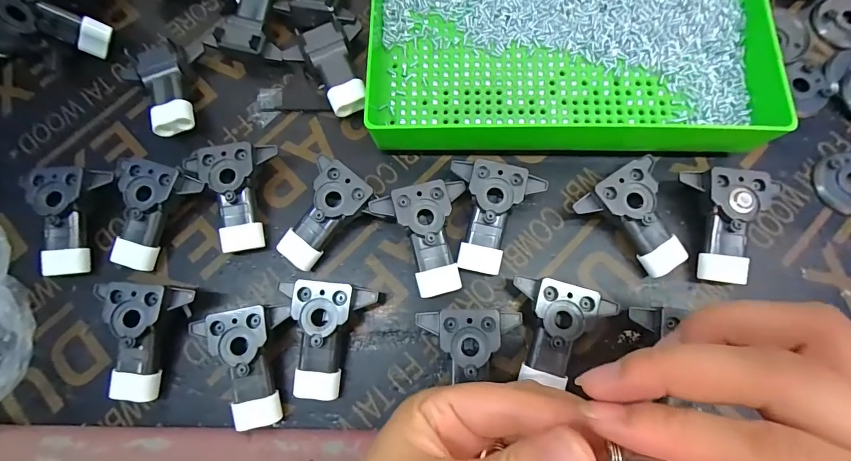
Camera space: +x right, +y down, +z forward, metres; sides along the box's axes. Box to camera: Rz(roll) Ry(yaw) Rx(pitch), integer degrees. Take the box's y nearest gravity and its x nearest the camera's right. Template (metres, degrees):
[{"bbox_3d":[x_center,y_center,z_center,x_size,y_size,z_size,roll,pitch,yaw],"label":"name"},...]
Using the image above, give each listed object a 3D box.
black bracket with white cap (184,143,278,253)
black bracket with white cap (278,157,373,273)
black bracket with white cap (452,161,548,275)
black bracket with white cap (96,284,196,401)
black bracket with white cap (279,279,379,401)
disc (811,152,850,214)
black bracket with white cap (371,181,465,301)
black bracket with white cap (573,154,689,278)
[{"bbox_3d":[-0.119,-0.019,0.248,0.050,0.028,0.063,-9,76,0],"label":"black bracket with white cap"},{"bbox_3d":[-0.065,-0.010,0.239,0.040,0.016,0.065,33,93,7],"label":"black bracket with white cap"},{"bbox_3d":[0.040,-0.007,0.238,0.054,0.025,0.063,12,77,5],"label":"black bracket with white cap"},{"bbox_3d":[-0.164,0.064,0.226,0.048,0.025,0.063,4,77,3],"label":"black bracket with white cap"},{"bbox_3d":[-0.057,0.062,0.224,0.048,0.024,0.063,7,77,3],"label":"black bracket with white cap"},{"bbox_3d":[0.268,-0.031,0.247,0.040,0.005,0.038,0,76,2],"label":"disc"},{"bbox_3d":[0.003,0.006,0.236,0.054,0.030,0.063,-15,76,-2],"label":"black bracket with white cap"},{"bbox_3d":[0.126,-0.003,0.235,0.048,0.025,0.063,-31,77,-5],"label":"black bracket with white cap"}]

